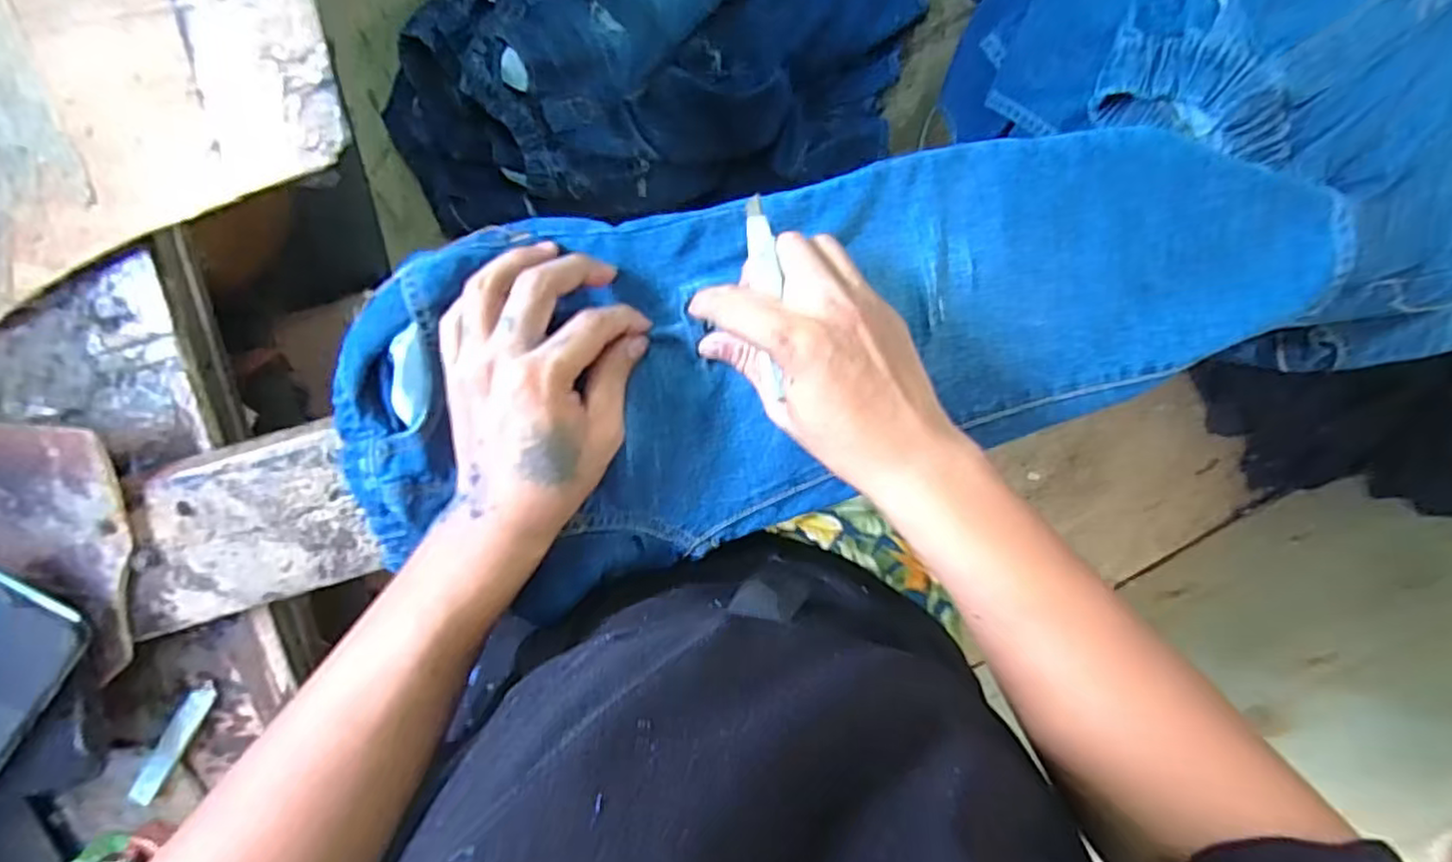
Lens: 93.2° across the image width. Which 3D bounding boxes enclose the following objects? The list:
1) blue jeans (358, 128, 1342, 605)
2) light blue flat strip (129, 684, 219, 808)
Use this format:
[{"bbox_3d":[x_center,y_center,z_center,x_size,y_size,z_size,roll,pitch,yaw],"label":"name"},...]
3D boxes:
[{"bbox_3d":[0.079,-0.056,0.406,0.591,0.031,0.205,-16,98,-3],"label":"blue jeans"},{"bbox_3d":[-0.358,0.203,0.445,0.016,0.010,0.087,32,95,-7],"label":"light blue flat strip"}]

